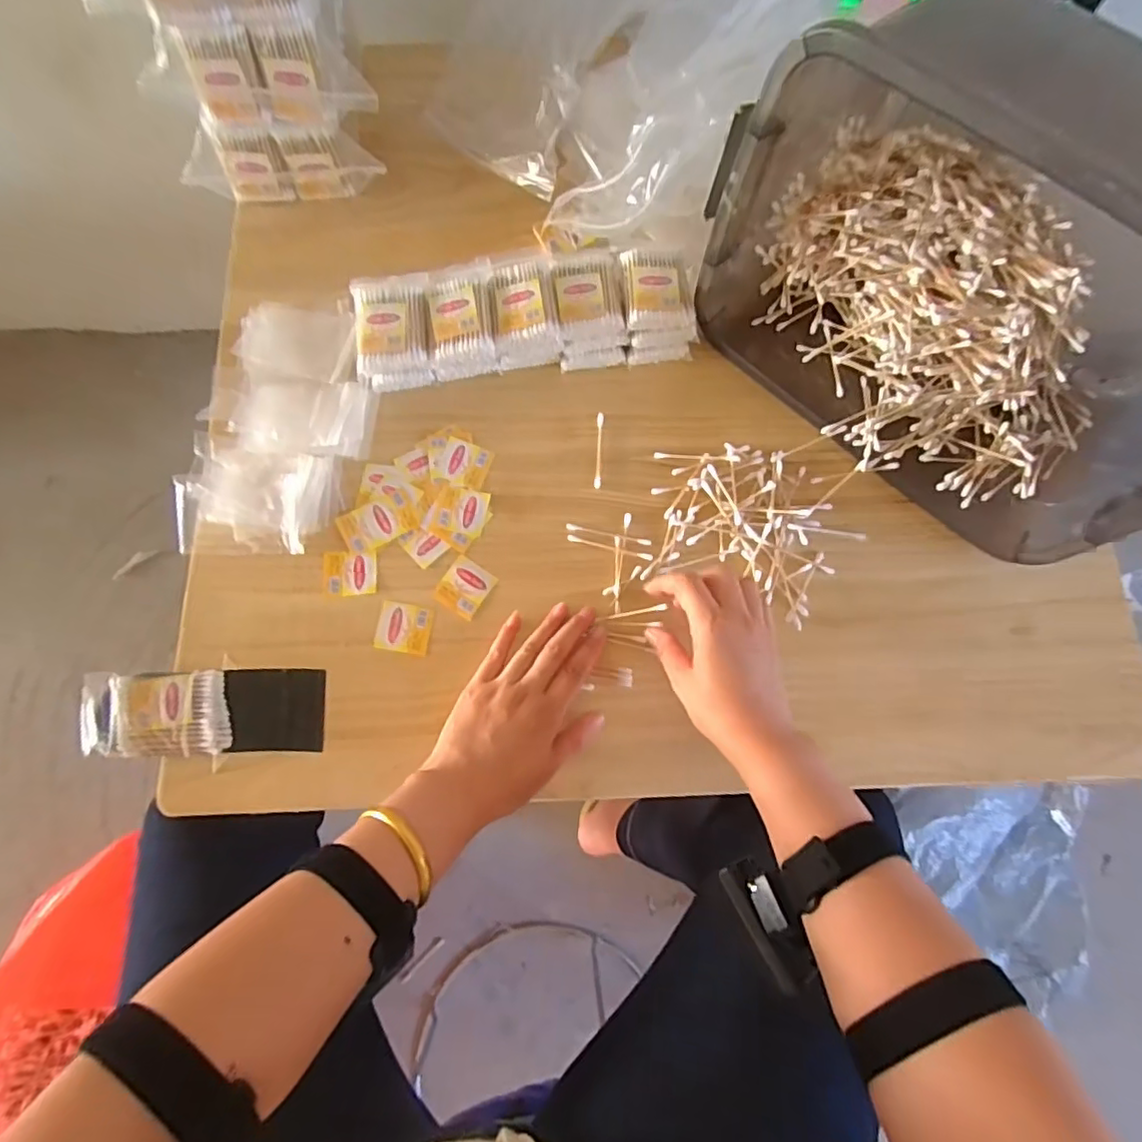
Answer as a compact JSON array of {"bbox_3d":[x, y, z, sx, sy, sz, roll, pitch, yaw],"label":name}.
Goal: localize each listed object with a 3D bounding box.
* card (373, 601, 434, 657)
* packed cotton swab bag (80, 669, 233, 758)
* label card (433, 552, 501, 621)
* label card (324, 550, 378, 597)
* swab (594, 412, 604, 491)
[{"bbox_3d":[-0.136,0.047,0.507,0.043,0.004,0.039,10,74,1],"label":"card"},{"bbox_3d":[-0.319,0.110,0.479,0.106,0.022,0.062,-2,74,-2],"label":"packed cotton swab bag"},{"bbox_3d":[-0.088,0.013,0.513,0.040,0.004,0.043,31,75,7],"label":"label card"},{"bbox_3d":[-0.185,0.002,0.519,0.044,0.004,0.037,-2,74,-2],"label":"label card"},{"bbox_3d":[0.025,-0.107,0.549,0.006,0.010,0.073,4,74,-1],"label":"swab"}]

